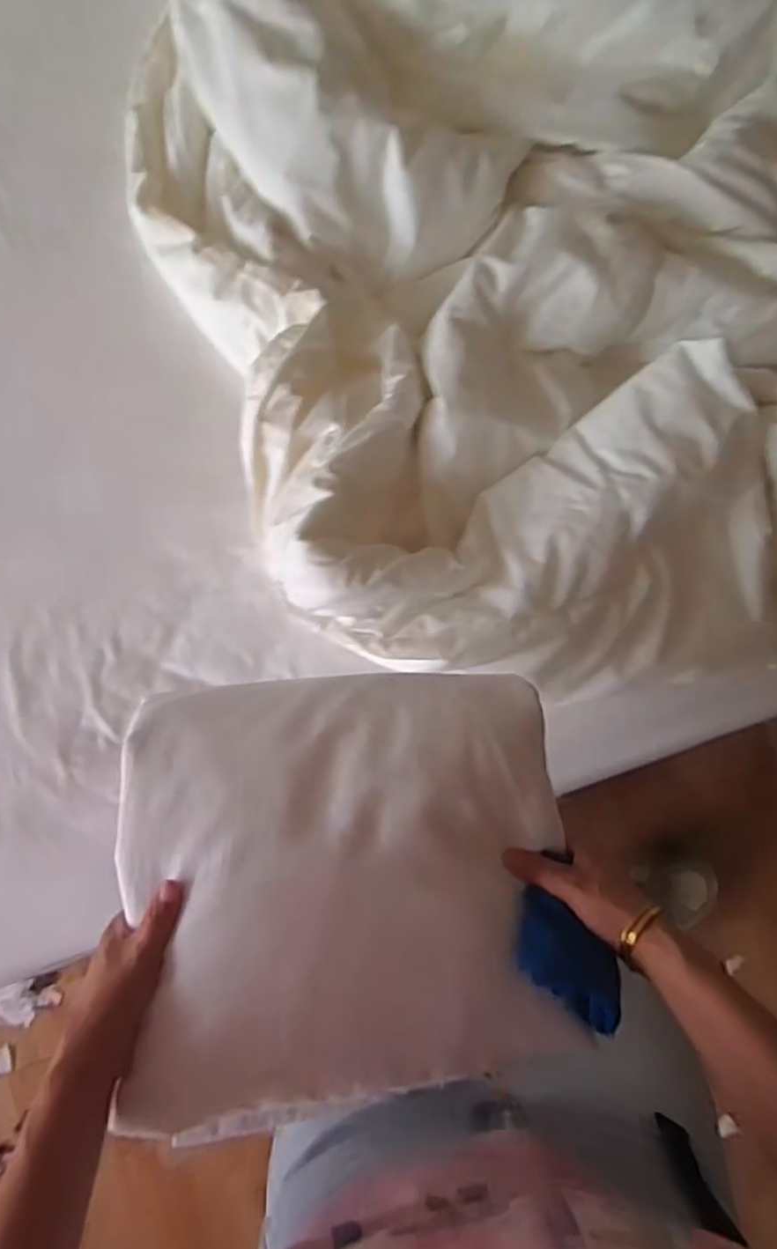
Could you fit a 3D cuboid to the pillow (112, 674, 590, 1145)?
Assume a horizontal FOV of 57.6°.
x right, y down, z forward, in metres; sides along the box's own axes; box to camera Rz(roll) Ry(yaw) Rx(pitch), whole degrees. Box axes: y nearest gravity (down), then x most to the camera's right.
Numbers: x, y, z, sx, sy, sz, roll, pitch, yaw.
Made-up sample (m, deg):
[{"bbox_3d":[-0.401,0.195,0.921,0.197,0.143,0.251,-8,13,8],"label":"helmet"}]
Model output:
[{"bbox_3d":[-0.032,0.180,0.497,0.306,0.074,0.284,-5,85,3],"label":"pillow"}]

